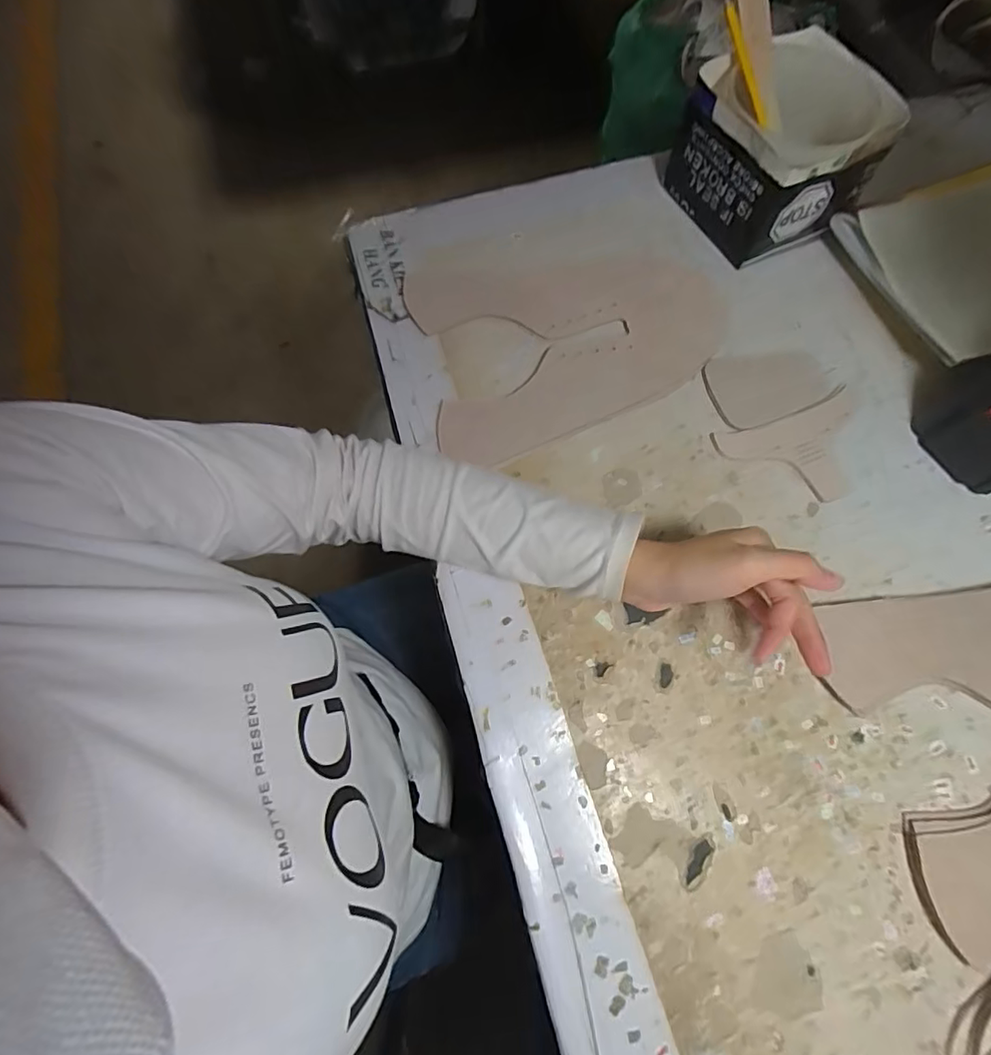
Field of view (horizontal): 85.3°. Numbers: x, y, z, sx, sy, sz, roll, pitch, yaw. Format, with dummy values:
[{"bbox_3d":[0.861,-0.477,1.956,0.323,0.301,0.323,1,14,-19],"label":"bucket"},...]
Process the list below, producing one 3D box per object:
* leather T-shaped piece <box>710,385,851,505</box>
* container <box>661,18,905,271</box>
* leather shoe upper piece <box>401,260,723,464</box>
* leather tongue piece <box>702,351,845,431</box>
[{"bbox_3d":[0.252,-0.060,0.438,0.124,0.005,0.082,-20,71,-6],"label":"leather T-shaped piece"},{"bbox_3d":[0.252,-0.332,0.480,0.137,0.098,0.139,-25,72,-8],"label":"container"},{"bbox_3d":[0.072,-0.166,0.472,0.268,0.009,0.193,-13,71,-4],"label":"leather shoe upper piece"},{"bbox_3d":[0.234,-0.122,0.457,0.103,0.004,0.066,-14,71,-4],"label":"leather tongue piece"}]

